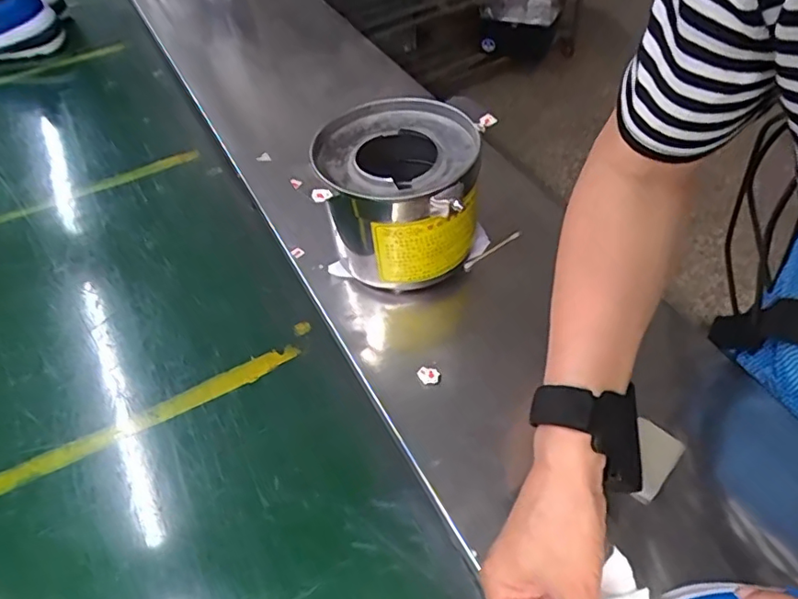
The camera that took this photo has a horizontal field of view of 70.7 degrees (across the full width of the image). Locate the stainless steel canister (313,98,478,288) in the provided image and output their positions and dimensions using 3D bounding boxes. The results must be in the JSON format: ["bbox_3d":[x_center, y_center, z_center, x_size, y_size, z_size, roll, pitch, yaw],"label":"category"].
[{"bbox_3d":[0.002,-0.088,0.525,0.141,0.132,0.142,-2,51,2],"label":"stainless steel canister"}]

